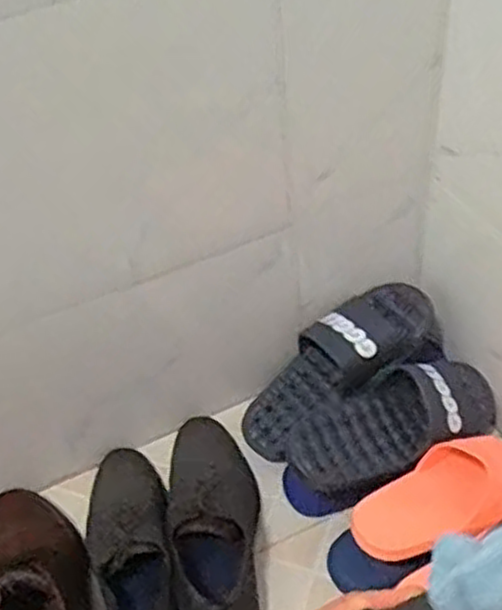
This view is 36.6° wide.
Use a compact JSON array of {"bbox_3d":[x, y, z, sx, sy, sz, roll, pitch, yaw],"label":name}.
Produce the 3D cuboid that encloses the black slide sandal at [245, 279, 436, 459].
[{"bbox_3d":[0.090,0.069,0.911,0.274,0.066,0.108,-42,51,7],"label":"black slide sandal"}]

